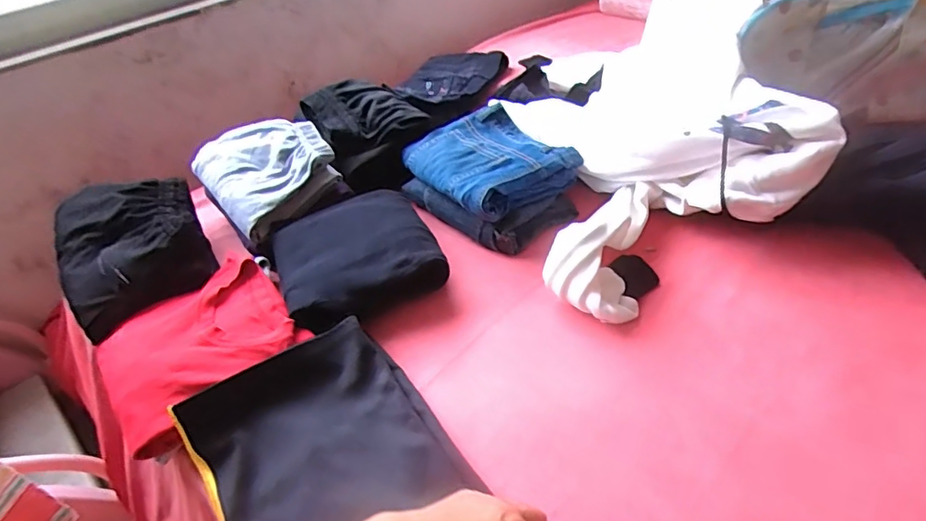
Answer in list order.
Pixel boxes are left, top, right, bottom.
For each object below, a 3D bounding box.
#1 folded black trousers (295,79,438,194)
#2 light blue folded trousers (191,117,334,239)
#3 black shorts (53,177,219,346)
[{"bbox_3d":[-0.171,-0.231,0.966,0.186,0.096,0.254,-21,43,-15],"label":"folded black trousers"},{"bbox_3d":[-0.316,-0.150,0.862,0.184,0.071,0.201,-36,48,-29],"label":"light blue folded trousers"},{"bbox_3d":[-0.471,-0.023,0.769,0.187,0.102,0.233,-26,44,-21],"label":"black shorts"}]

